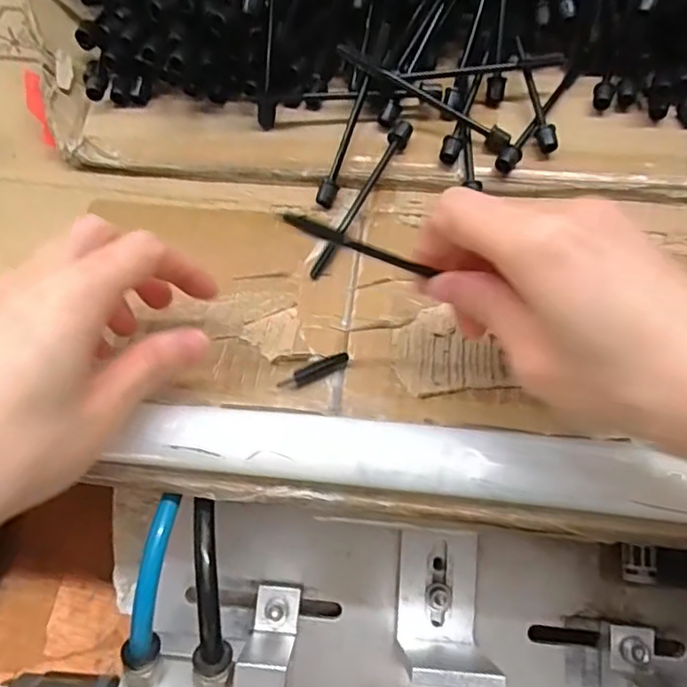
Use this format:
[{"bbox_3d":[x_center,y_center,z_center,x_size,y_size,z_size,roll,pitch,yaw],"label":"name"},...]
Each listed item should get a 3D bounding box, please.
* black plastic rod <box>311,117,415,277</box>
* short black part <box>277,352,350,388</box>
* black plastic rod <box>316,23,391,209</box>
[{"bbox_3d":[0.011,-0.075,0.301,0.011,0.016,0.102,23,65,12],"label":"black plastic rod"},{"bbox_3d":[-0.013,0.012,0.257,0.032,0.006,0.006,-24,59,-18],"label":"short black part"},{"bbox_3d":[0.006,-0.119,0.312,0.008,0.008,0.101,19,87,10],"label":"black plastic rod"}]

